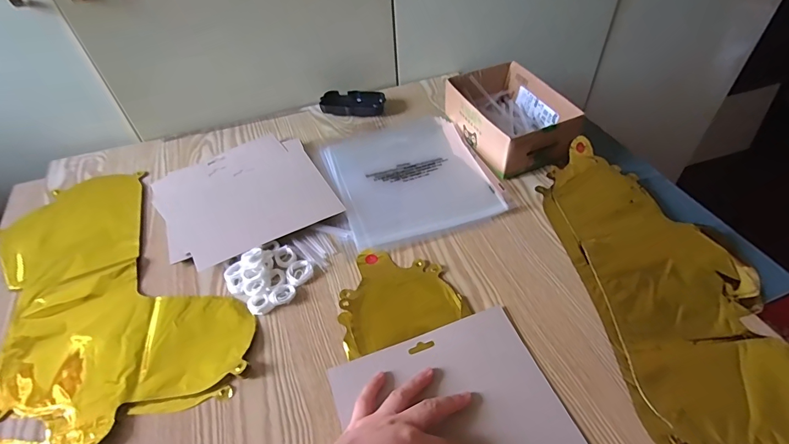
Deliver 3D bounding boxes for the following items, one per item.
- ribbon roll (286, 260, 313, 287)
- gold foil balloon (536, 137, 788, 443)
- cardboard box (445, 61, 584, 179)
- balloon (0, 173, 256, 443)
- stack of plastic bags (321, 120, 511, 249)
[{"bbox_3d":[-0.112,0.058,0.486,0.031,0.005,0.033,-2,48,2],"label":"ribbon roll"},{"bbox_3d":[0.306,0.063,0.447,0.195,0.009,0.419,-5,48,-1],"label":"gold foil balloon"},{"bbox_3d":[0.172,-0.156,0.619,0.129,0.066,0.194,-17,50,-11],"label":"cardboard box"},{"bbox_3d":[-0.349,0.074,0.481,0.216,0.008,0.416,-36,55,-25],"label":"balloon"},{"bbox_3d":[0.017,-0.079,0.601,0.210,0.009,0.250,-16,49,-10],"label":"stack of plastic bags"}]

